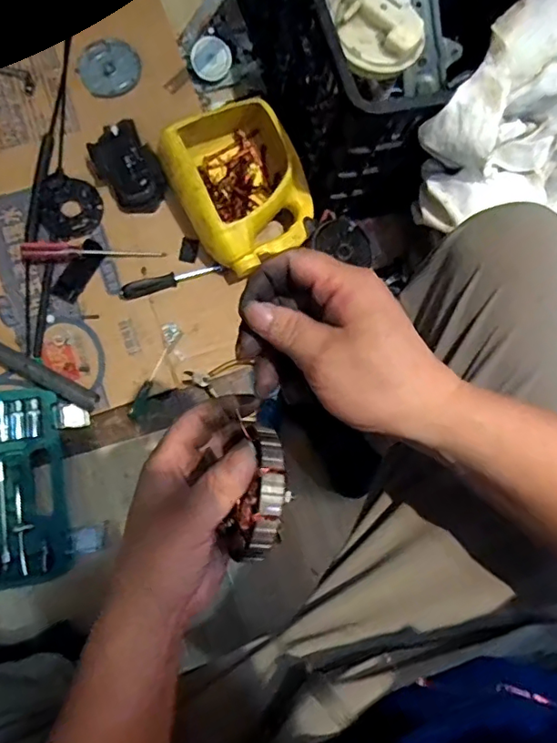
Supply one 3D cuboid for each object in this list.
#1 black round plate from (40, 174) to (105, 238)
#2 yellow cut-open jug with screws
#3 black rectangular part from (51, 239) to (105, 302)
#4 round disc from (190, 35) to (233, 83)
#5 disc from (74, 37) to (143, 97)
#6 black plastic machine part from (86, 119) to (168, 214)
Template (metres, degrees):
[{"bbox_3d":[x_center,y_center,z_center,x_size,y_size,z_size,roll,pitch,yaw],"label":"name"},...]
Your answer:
[{"bbox_3d":[-0.315,-0.252,0.826,0.088,0.010,0.104,-14,76,-6],"label":"black round plate"},{"bbox_3d":[-0.050,-0.273,0.789,0.182,0.104,0.224,-30,83,-13],"label":"yellow cut-open jug with screws"},{"bbox_3d":[-0.292,-0.151,0.803,0.037,0.015,0.101,24,75,4],"label":"black rectangular part"},{"bbox_3d":[-0.109,-0.508,0.883,0.065,0.062,0.011,-11,32,-2],"label":"round disc"},{"bbox_3d":[-0.273,-0.493,0.879,0.095,0.009,0.098,1,75,-2],"label":"disc"},{"bbox_3d":[-0.226,-0.300,0.814,0.096,0.057,0.120,-26,77,-9],"label":"black plastic machine part"}]

